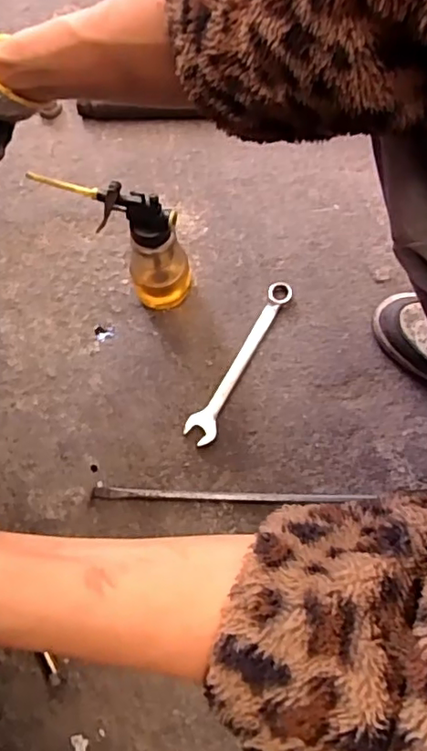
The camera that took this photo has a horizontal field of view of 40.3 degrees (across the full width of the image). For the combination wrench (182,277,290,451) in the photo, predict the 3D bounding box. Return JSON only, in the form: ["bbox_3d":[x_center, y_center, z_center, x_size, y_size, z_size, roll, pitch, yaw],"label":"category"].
[{"bbox_3d":[0.032,-0.020,0.674,0.034,0.014,0.219,28,74,6],"label":"combination wrench"}]

